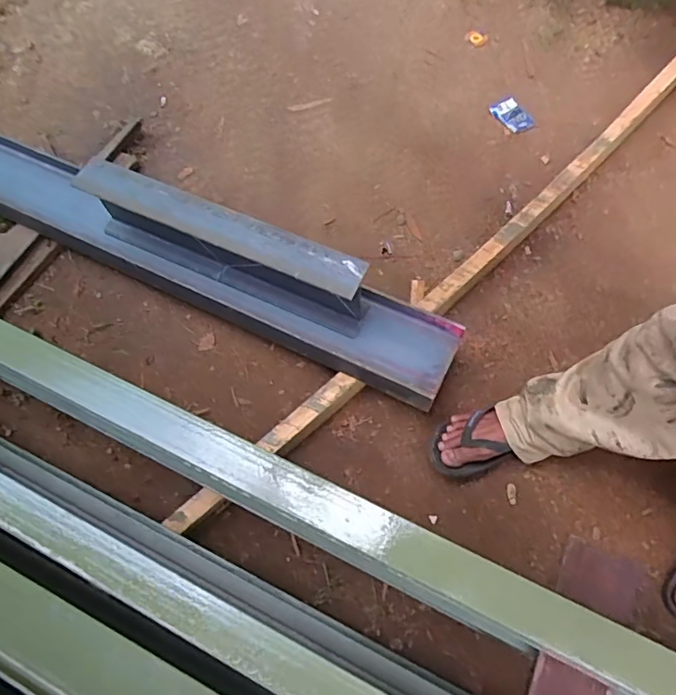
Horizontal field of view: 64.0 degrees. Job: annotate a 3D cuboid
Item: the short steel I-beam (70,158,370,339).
[{"bbox_3d":[-0.218,-0.185,0.990,0.569,0.167,0.094,21,69,15],"label":"short steel I-beam"}]

